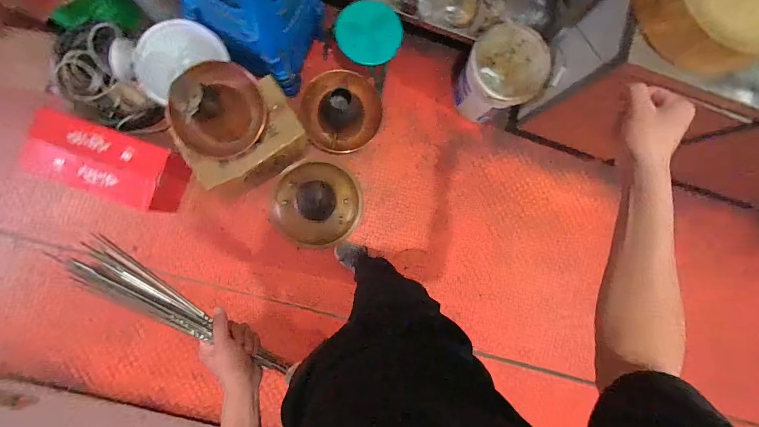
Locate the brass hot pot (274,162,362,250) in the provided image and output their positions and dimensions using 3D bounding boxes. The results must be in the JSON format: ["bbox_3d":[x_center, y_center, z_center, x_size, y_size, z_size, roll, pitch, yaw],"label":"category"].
[{"bbox_3d":[-0.255,-0.032,1.336,0.354,0.340,0.349,4,87,-5],"label":"brass hot pot"}]

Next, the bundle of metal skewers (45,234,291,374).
[{"bbox_3d":[-0.301,0.167,0.529,0.355,0.036,0.058,42,84,-20],"label":"bundle of metal skewers"}]

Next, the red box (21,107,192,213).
[{"bbox_3d":[-1.128,-0.209,1.351,0.626,0.183,0.266,19,86,-4],"label":"red box"}]

